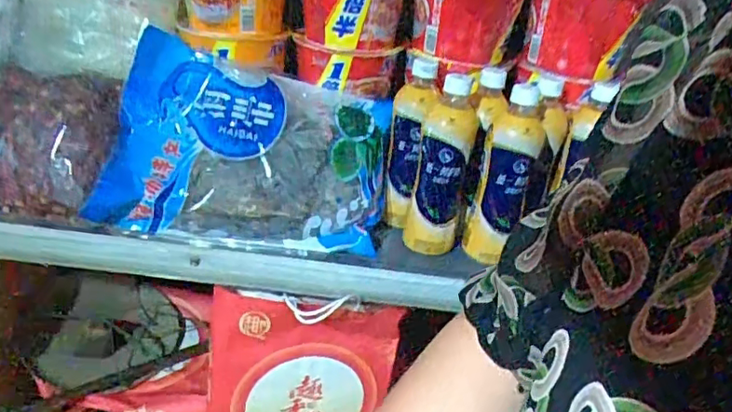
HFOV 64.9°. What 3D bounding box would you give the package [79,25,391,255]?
[{"bbox_3d":[-0.125,-0.055,0.650,0.309,0.211,0.052,12,4,-15],"label":"package"}]

